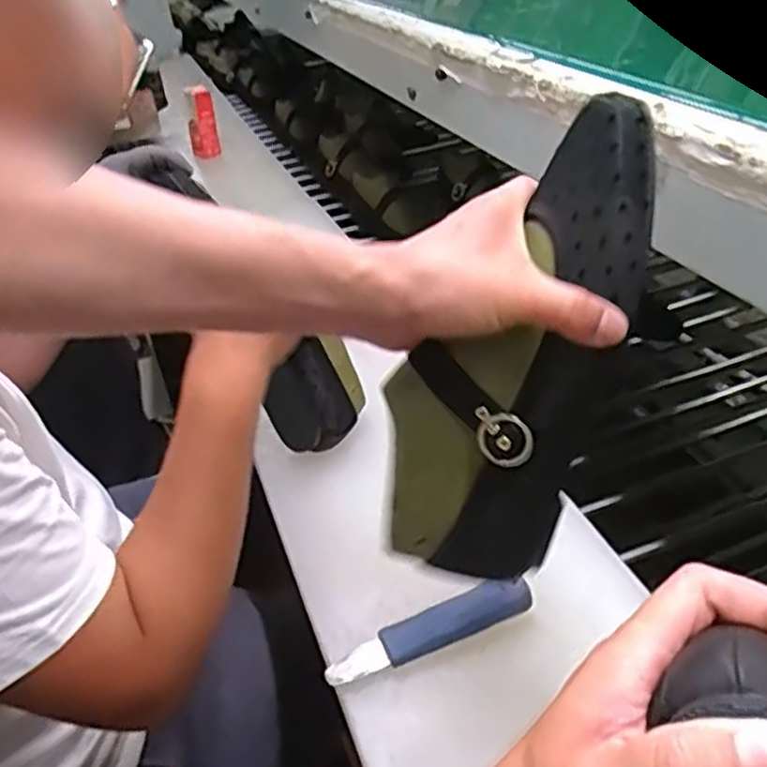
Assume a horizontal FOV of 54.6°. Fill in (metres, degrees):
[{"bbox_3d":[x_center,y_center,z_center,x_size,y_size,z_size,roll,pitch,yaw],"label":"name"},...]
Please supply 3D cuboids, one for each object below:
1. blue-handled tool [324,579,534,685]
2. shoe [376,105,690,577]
[{"bbox_3d":[0.034,0.178,0.538,0.155,0.024,0.028,-16,36,-14],"label":"blue-handled tool"},{"bbox_3d":[0.072,-0.009,0.396,0.076,0.273,0.091,8,24,-35],"label":"shoe"}]

